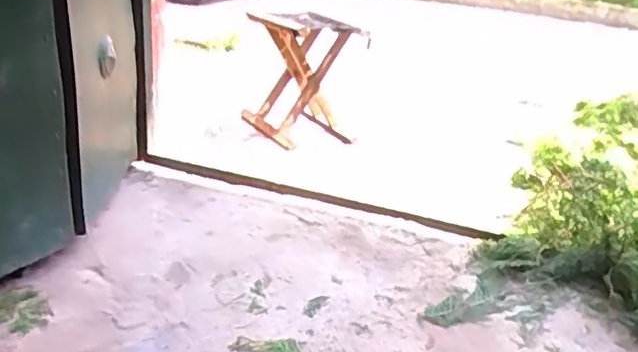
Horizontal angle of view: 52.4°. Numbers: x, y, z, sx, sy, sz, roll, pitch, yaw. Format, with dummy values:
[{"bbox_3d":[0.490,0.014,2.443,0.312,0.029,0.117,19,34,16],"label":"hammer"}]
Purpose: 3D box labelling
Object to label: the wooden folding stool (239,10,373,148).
[{"bbox_3d":[-0.052,-0.298,1.932,0.288,0.347,0.298,-14,31,-31],"label":"wooden folding stool"}]

